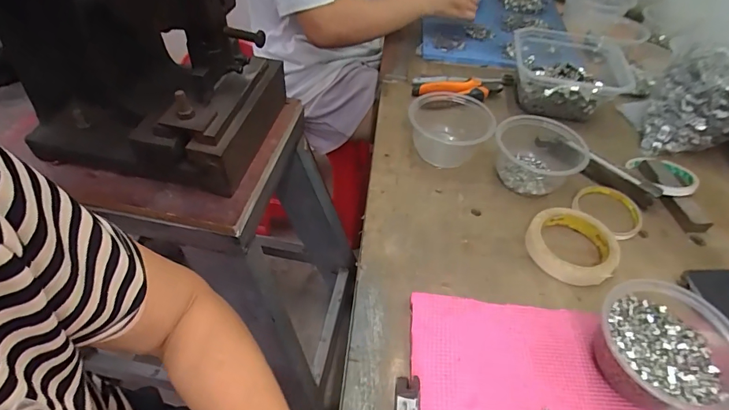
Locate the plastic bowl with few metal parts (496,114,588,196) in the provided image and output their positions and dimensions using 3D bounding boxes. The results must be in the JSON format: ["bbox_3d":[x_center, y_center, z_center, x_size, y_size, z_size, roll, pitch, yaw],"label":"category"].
[{"bbox_3d":[0.236,-0.070,0.560,0.116,0.058,0.116,2,47,-2],"label":"plastic bowl with few metal parts"}]

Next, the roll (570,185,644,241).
[{"bbox_3d":[0.323,0.007,0.545,0.082,0.015,0.082,2,47,-2],"label":"roll"}]

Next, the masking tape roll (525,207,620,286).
[{"bbox_3d":[0.240,0.044,0.483,0.096,0.020,0.095,2,47,-2],"label":"masking tape roll"}]

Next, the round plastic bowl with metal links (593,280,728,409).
[{"bbox_3d":[0.263,0.131,0.369,0.110,0.059,0.110,2,47,-2],"label":"round plastic bowl with metal links"}]

